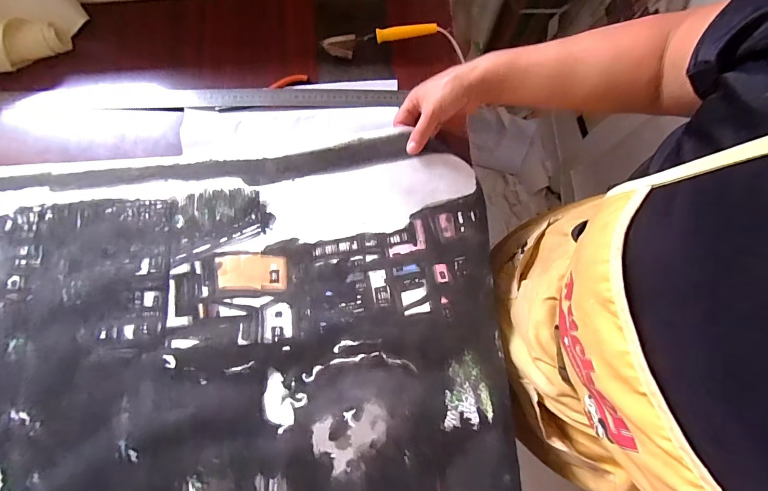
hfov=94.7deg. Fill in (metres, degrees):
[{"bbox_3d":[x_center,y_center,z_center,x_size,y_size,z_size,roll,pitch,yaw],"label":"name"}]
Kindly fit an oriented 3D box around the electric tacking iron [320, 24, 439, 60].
[{"bbox_3d":[-0.007,-0.327,0.566,0.181,0.031,0.024,-4,78,0],"label":"electric tacking iron"}]

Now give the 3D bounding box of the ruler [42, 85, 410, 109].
[{"bbox_3d":[-0.255,-0.238,0.566,0.562,0.005,0.036,1,78,1],"label":"ruler"}]

